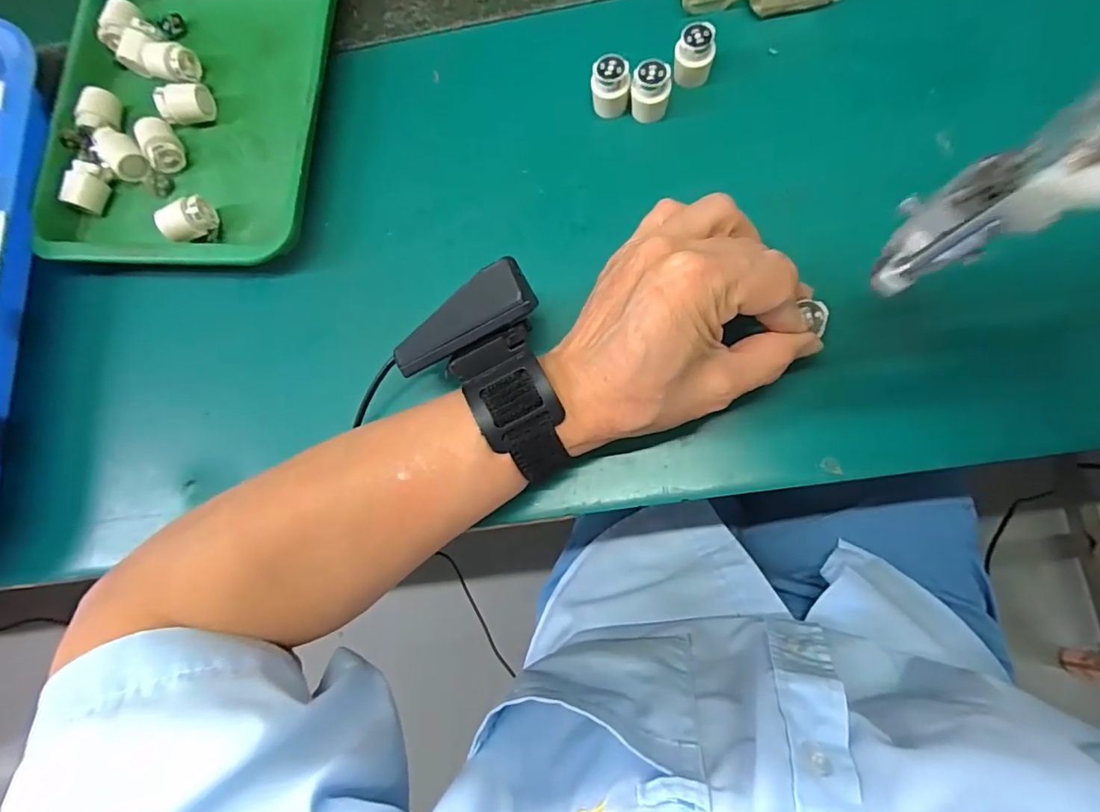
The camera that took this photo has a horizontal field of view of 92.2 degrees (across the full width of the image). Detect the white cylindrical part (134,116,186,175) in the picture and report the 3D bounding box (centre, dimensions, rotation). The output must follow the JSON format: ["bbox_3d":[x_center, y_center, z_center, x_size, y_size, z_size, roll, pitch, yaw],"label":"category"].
[{"bbox_3d":[-0.233,-0.155,0.317,0.019,0.014,0.029,-37,77,-3],"label":"white cylindrical part"}]

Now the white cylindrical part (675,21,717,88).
[{"bbox_3d":[0.081,-0.194,0.295,0.021,0.026,0.020,-1,78,5],"label":"white cylindrical part"}]

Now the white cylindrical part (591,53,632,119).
[{"bbox_3d":[0.035,-0.179,0.298,0.022,0.030,0.020,-1,78,5],"label":"white cylindrical part"}]

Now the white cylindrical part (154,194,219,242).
[{"bbox_3d":[-0.209,-0.107,0.308,0.027,0.023,0.017,-26,77,-1],"label":"white cylindrical part"}]

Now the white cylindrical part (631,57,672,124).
[{"bbox_3d":[0.056,-0.174,0.294,0.021,0.028,0.019,7,79,7],"label":"white cylindrical part"}]

